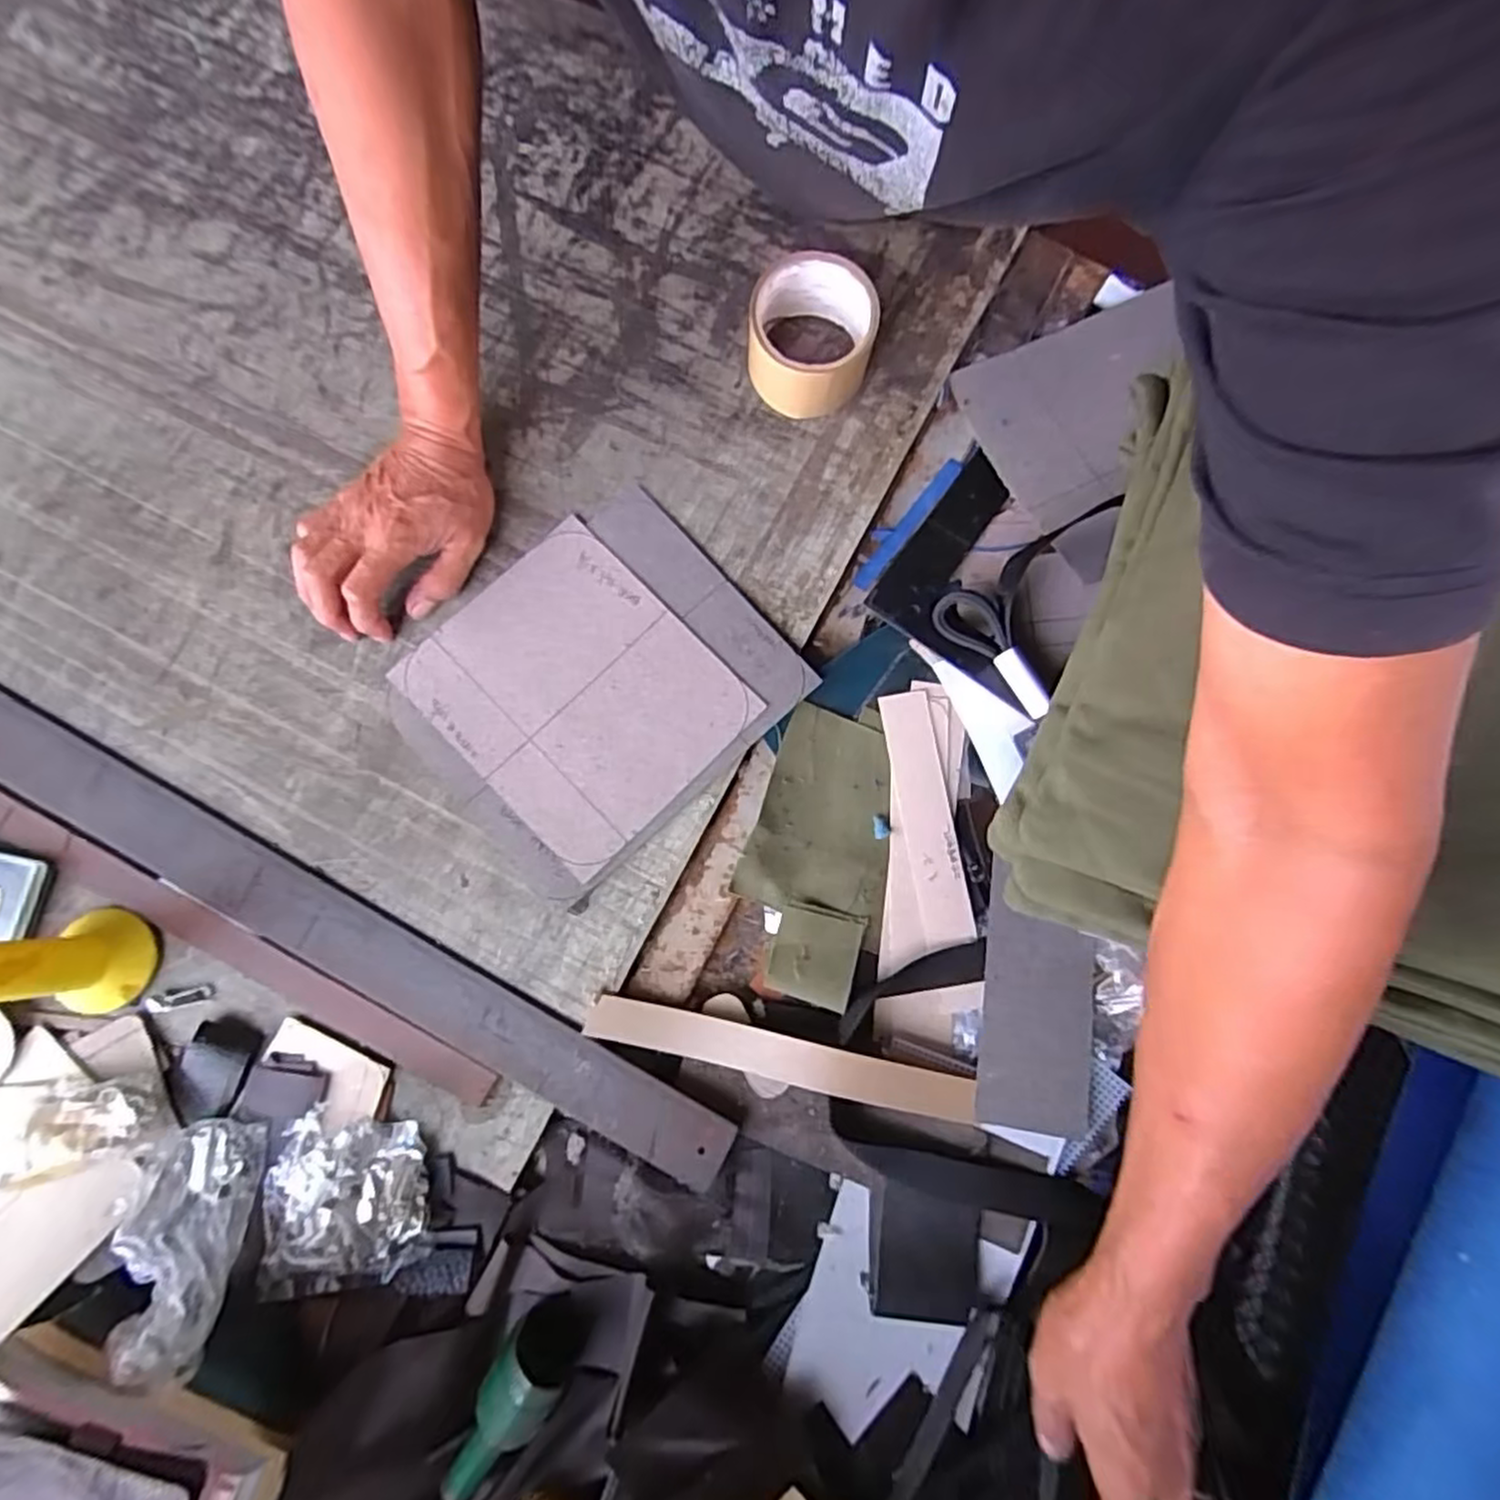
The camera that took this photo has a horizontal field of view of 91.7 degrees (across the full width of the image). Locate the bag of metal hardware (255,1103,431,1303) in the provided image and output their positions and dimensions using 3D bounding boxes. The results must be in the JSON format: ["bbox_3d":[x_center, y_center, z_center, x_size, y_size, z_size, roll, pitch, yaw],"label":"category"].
[{"bbox_3d":[-0.226,0.250,0.405,0.084,0.026,0.094,-3,80,-2],"label":"bag of metal hardware"}]

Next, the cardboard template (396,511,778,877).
[{"bbox_3d":[-0.113,-0.039,0.474,0.161,0.006,0.185,-44,84,-7],"label":"cardboard template"}]

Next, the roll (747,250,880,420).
[{"bbox_3d":[0.041,-0.277,0.492,0.081,0.054,0.083,0,80,-2],"label":"roll"}]

